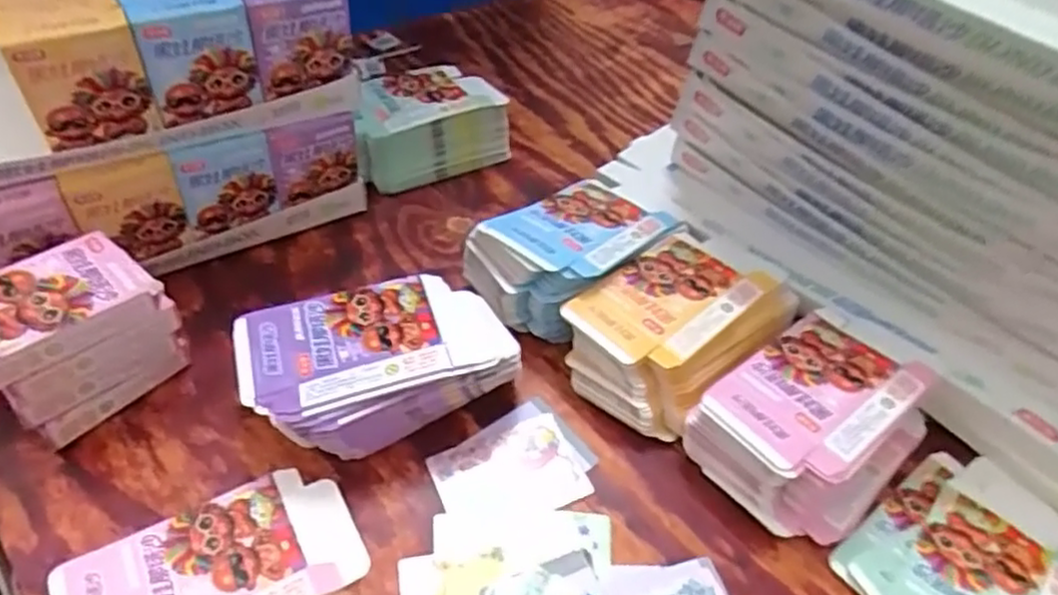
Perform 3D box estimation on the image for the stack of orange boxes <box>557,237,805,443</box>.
[{"bbox_3d":[0.102,0.022,0.491,0.153,0.060,0.107,-33,58,-31],"label":"stack of orange boxes"}]

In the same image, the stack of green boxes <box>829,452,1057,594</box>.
[{"bbox_3d":[0.261,0.159,0.409,0.149,0.015,0.113,-25,54,-26],"label":"stack of green boxes"}]

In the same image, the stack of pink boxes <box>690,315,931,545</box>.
[{"bbox_3d":[0.184,0.079,0.445,0.143,0.062,0.102,-29,55,-28],"label":"stack of pink boxes"}]

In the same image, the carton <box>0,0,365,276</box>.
[{"bbox_3d":[-0.299,-0.118,0.488,0.334,0.195,0.136,-24,54,-26],"label":"carton"}]

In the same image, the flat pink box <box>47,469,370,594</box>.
[{"bbox_3d":[-0.174,0.145,0.385,0.151,0.005,0.076,-15,50,-19],"label":"flat pink box"}]

